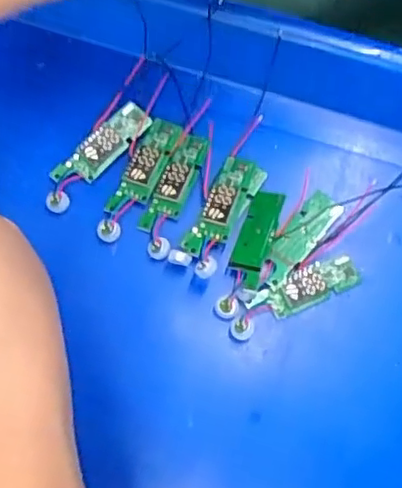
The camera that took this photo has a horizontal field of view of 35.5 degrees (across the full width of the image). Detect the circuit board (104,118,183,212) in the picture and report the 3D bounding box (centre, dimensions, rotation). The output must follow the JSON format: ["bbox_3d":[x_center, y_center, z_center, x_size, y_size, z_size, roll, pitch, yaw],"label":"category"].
[{"bbox_3d":[-0.021,-0.030,0.235,0.014,0.004,0.041,18,69,8],"label":"circuit board"}]

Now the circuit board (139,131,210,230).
[{"bbox_3d":[-0.009,-0.023,0.234,0.013,0.005,0.042,21,70,9],"label":"circuit board"}]

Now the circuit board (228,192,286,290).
[{"bbox_3d":[0.019,-0.003,0.224,0.012,0.005,0.039,17,69,7],"label":"circuit board"}]

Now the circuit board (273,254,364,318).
[{"bbox_3d":[0.040,0.013,0.220,0.033,0.004,0.013,-23,70,-8],"label":"circuit board"}]

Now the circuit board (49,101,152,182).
[{"bbox_3d":[-0.037,-0.037,0.236,0.012,0.005,0.041,40,74,15],"label":"circuit board"}]

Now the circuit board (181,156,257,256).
[{"bbox_3d":[0.008,-0.014,0.228,0.014,0.006,0.042,25,70,10],"label":"circuit board"}]

